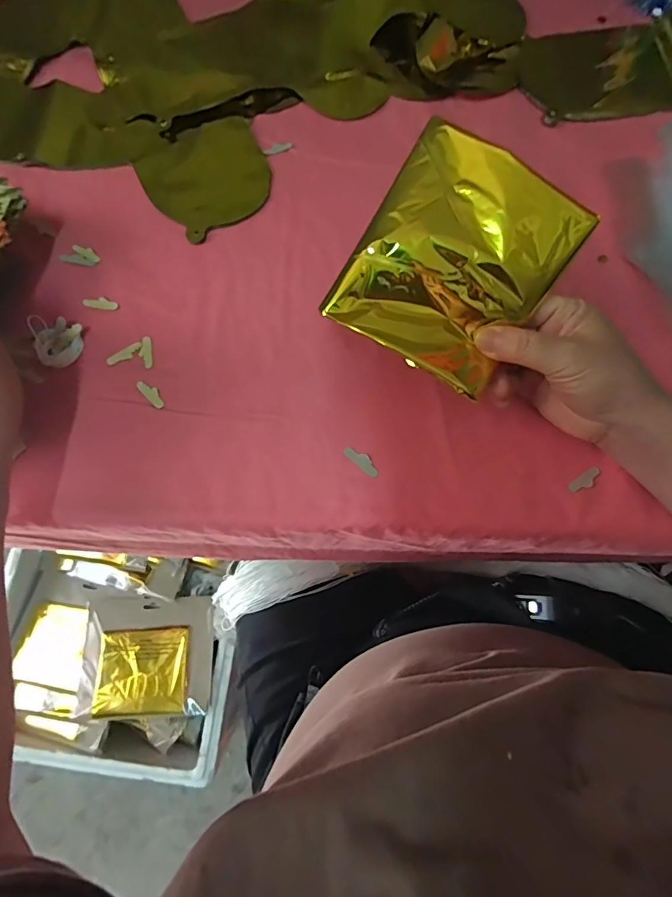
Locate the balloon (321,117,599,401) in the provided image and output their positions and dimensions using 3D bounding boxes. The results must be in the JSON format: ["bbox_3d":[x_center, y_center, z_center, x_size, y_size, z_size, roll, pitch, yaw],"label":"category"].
[{"bbox_3d":[0.072,-0.109,0.275,0.111,0.021,0.124,30,98,-5],"label":"balloon"}]

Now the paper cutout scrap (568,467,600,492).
[{"bbox_3d":[0.167,0.021,0.303,0.025,0.004,0.009,-32,74,-11],"label":"paper cutout scrap"}]

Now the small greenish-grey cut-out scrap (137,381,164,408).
[{"bbox_3d":[-0.131,-0.040,0.322,0.010,0.004,0.027,-42,76,-14],"label":"small greenish-grey cut-out scrap"}]

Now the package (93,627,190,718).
[{"bbox_3d":[-0.290,0.337,0.691,0.130,0.017,0.118,-4,70,-2],"label":"package"}]

